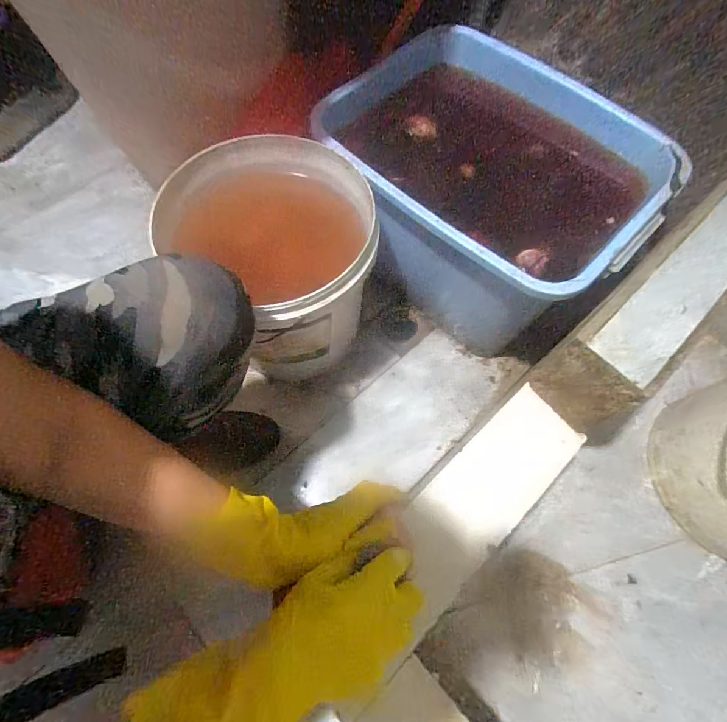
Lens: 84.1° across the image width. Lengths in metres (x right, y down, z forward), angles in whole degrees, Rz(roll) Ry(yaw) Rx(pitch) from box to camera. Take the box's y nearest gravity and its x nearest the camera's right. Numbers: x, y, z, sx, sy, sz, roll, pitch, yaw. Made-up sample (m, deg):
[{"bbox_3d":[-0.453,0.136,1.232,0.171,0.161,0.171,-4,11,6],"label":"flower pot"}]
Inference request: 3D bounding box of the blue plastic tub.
[{"bbox_3d":[0.192,-0.300,0.722,0.526,0.268,0.395,42,73,15],"label":"blue plastic tub"}]

